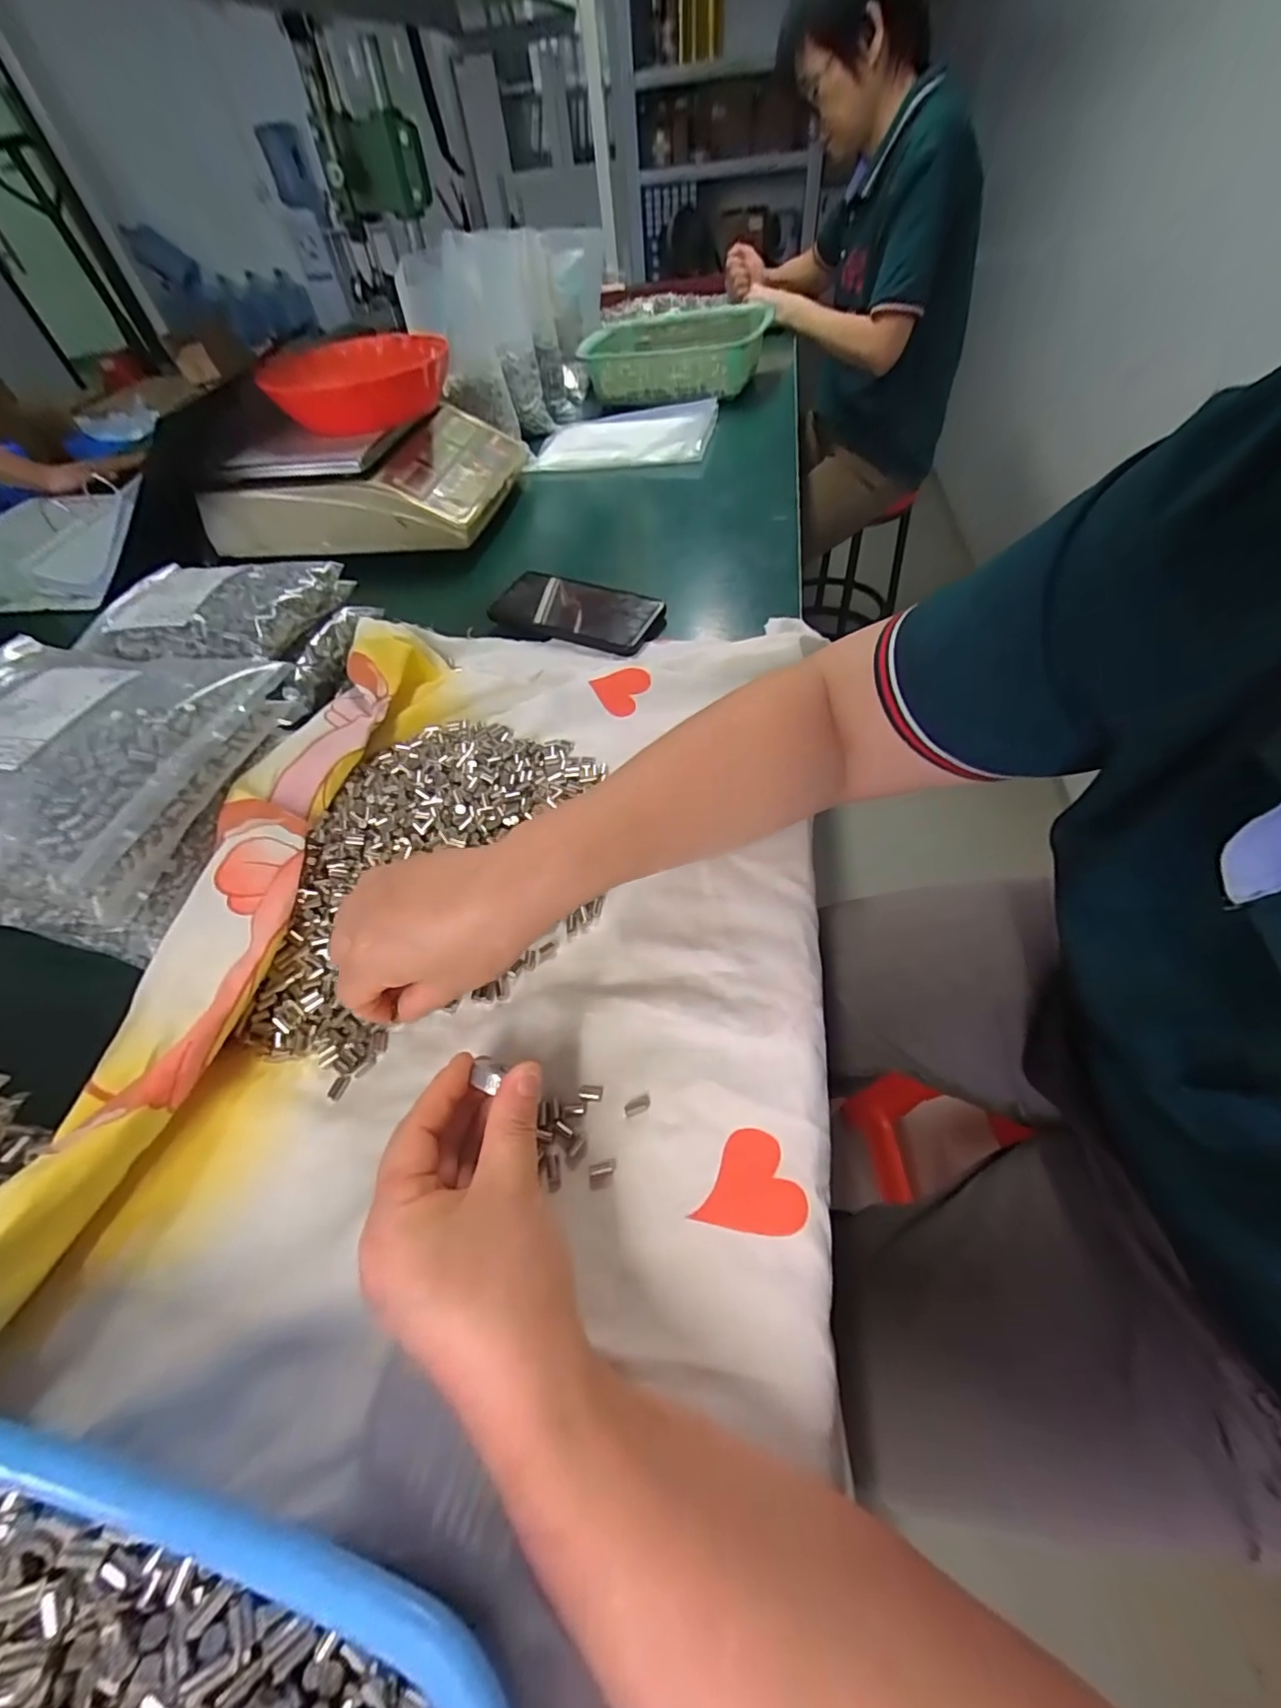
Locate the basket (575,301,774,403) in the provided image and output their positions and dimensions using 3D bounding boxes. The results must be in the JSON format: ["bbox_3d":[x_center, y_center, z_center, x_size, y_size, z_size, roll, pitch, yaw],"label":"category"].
[{"bbox_3d":[0.062,-0.840,0.961,0.308,0.081,0.311,10,54,13],"label":"basket"}]

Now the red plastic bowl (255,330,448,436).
[{"bbox_3d":[-0.328,-0.559,0.670,0.201,0.047,0.201,-11,52,-3],"label":"red plastic bowl"}]

